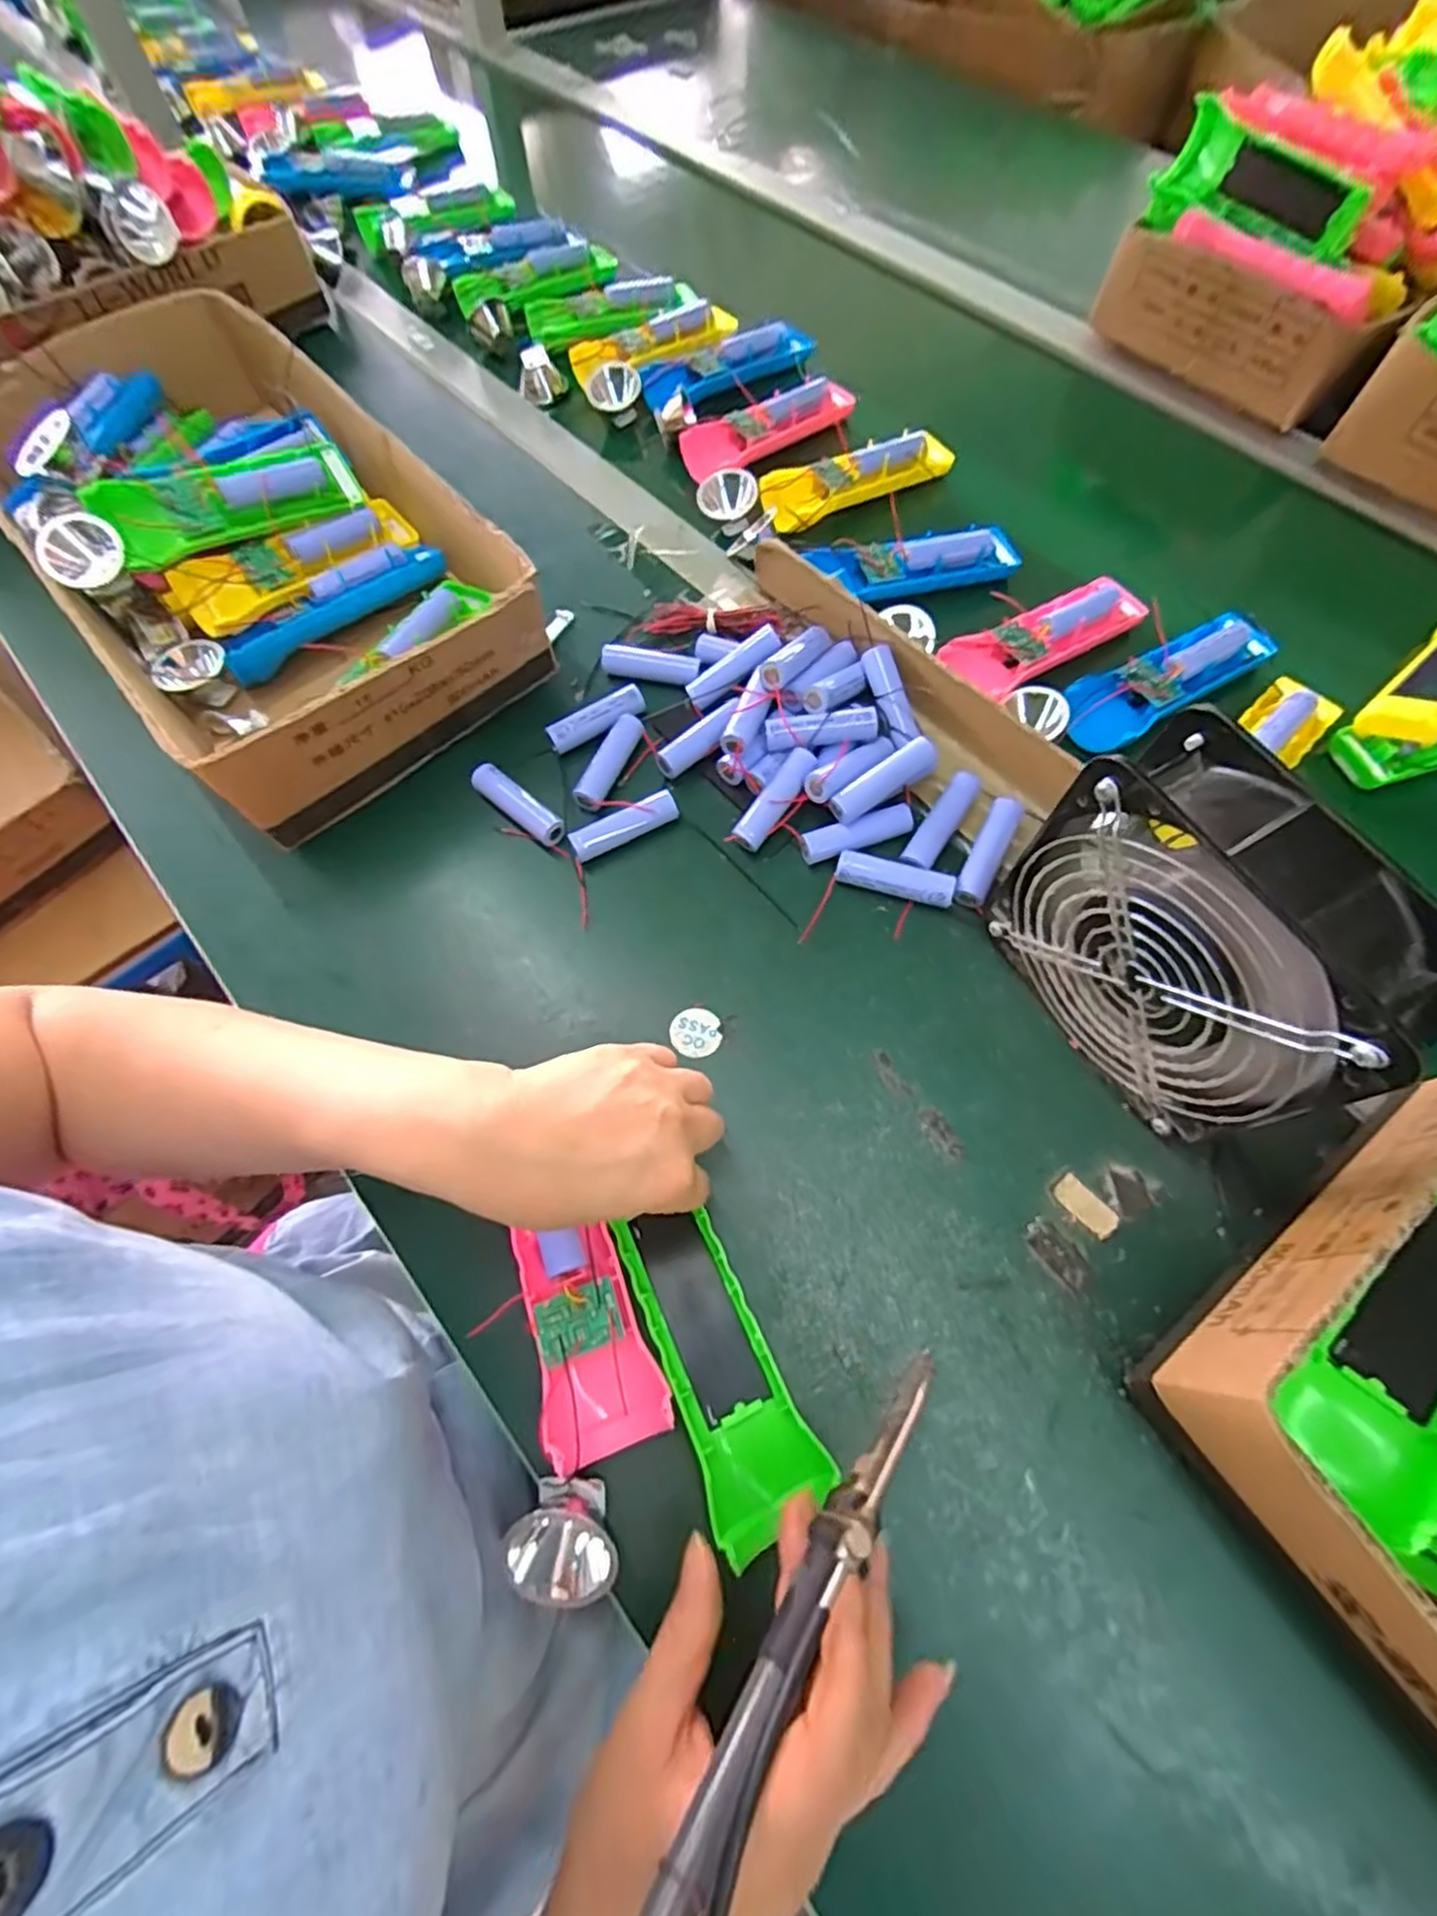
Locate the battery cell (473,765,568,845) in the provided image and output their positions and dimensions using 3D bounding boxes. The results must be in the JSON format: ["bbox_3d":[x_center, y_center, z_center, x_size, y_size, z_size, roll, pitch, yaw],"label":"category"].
[{"bbox_3d":[-0.120,-0.092,0.439,0.066,0.019,0.018,37,71,17],"label":"battery cell"}]

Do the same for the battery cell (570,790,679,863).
[{"bbox_3d":[-0.056,-0.078,0.434,0.066,0.018,0.015,-25,66,-10],"label":"battery cell"}]

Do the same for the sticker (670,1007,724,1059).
[{"bbox_3d":[-0.011,0.039,0.389,0.027,0.004,0.025,0,70,0],"label":"sticker"}]

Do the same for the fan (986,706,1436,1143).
[{"bbox_3d":[0.202,-0.004,0.316,0.062,0.145,0.144,-28,67,-11],"label":"fan"}]

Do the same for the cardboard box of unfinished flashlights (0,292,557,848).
[{"bbox_3d":[-0.323,-0.285,0.498,0.228,0.100,0.439,-40,70,-16],"label":"cardboard box of unfinished flashlights"}]

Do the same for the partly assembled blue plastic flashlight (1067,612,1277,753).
[{"bbox_3d":[0.287,-0.180,0.469,0.164,0.022,0.043,-29,67,-11],"label":"partly assembled blue plastic flashlight"}]

